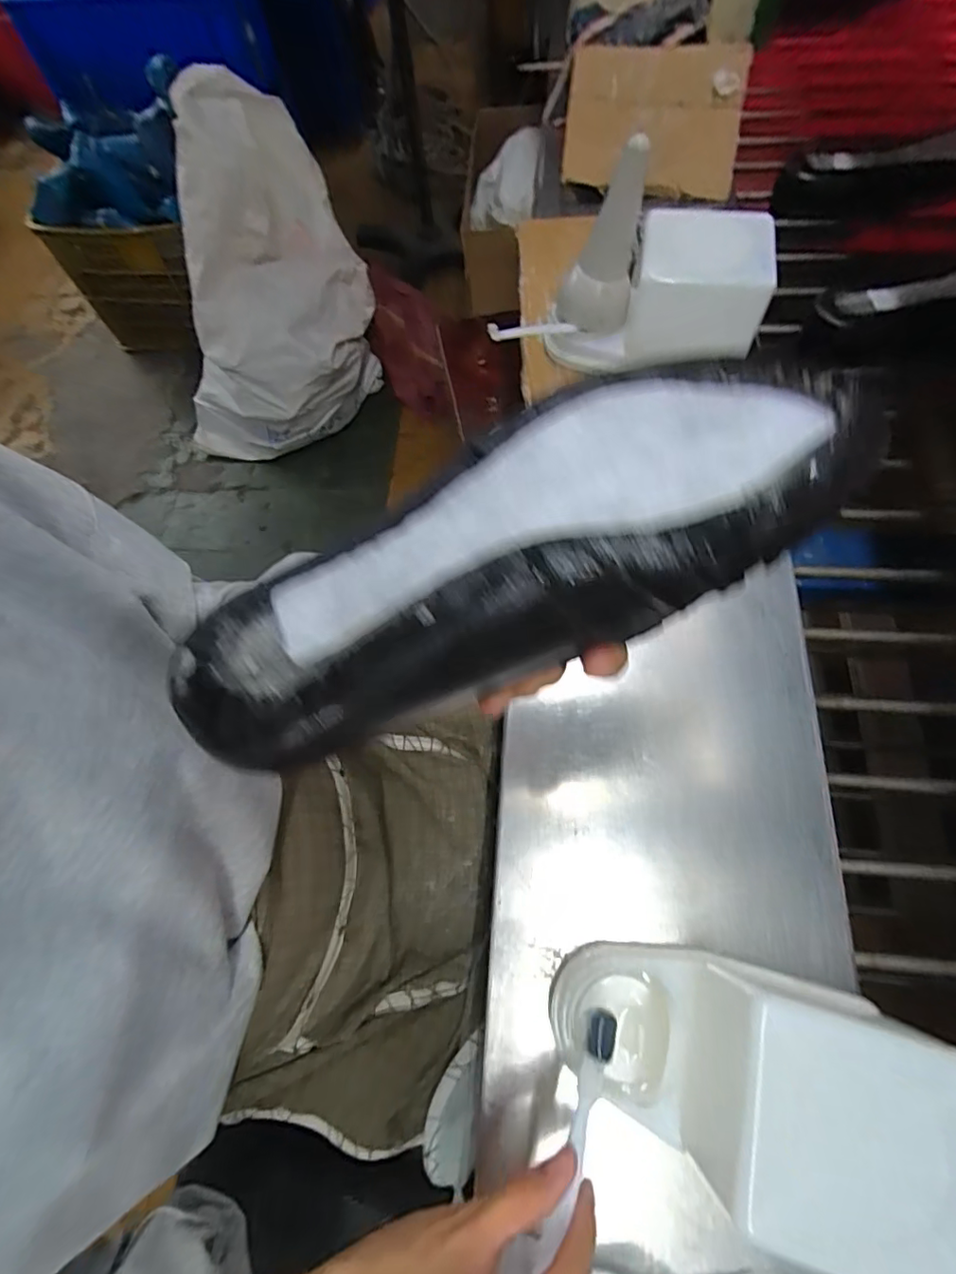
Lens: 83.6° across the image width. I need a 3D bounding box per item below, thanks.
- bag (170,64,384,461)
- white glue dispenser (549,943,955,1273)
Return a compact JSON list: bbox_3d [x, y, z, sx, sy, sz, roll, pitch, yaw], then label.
[{"bbox_3d":[-0.546,-0.807,1.294,0.553,0.624,0.374,-17,68,-3],"label":"bag"},{"bbox_3d":[0.139,0.234,0.293,0.183,0.107,0.104,16,70,10],"label":"white glue dispenser"}]

